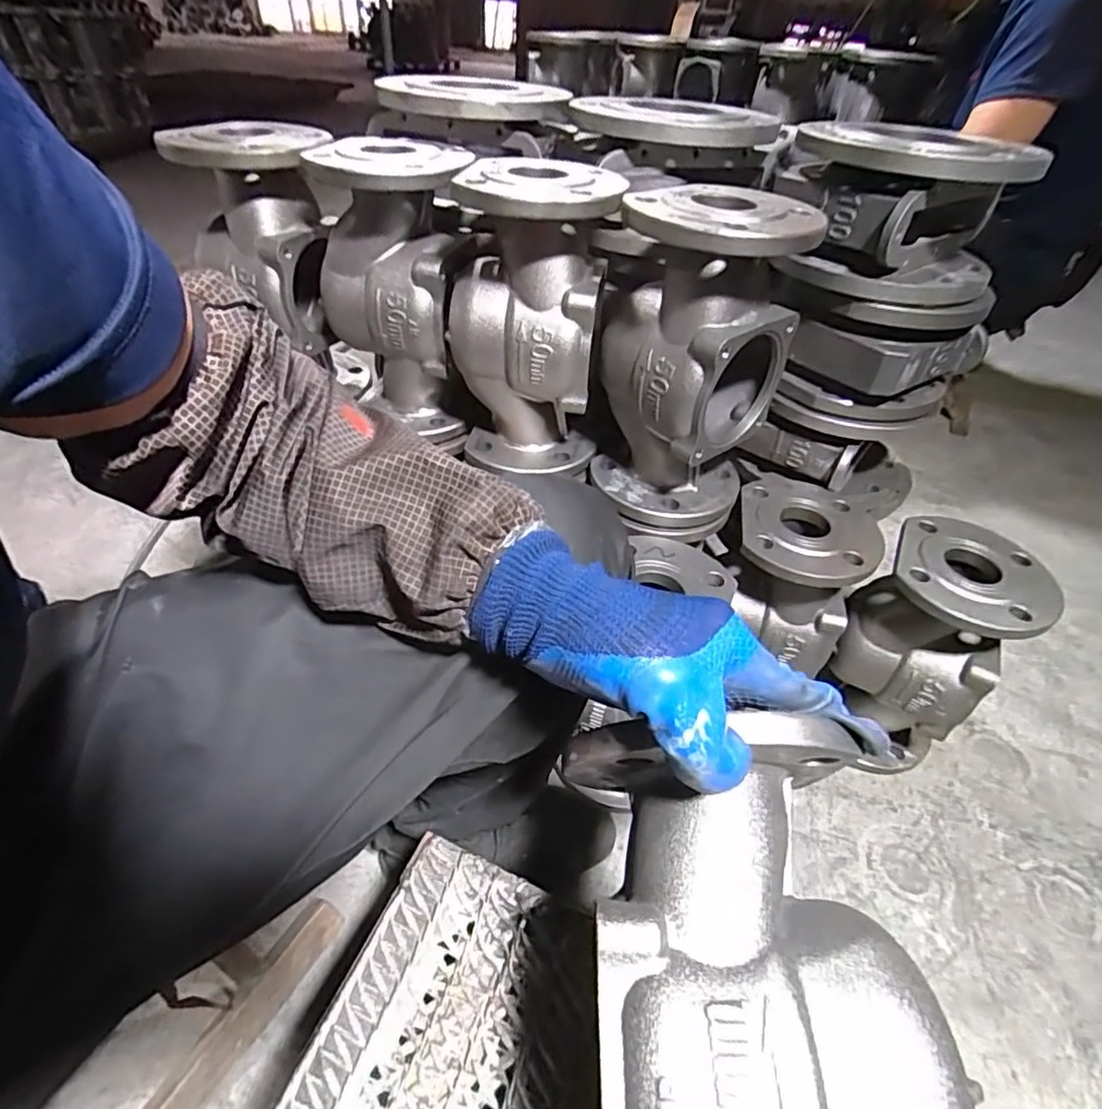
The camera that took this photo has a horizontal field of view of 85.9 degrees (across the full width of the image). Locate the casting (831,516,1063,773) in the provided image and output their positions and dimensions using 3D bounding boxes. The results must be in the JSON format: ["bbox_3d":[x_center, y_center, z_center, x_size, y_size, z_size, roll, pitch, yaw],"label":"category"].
[{"bbox_3d":[0.410,0.111,0.672,0.138,0.267,0.147,-31,53,-32],"label":"casting"}]

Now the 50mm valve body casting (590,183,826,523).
[{"bbox_3d":[0.127,-0.178,0.556,0.161,0.262,0.136,17,44,14],"label":"50mm valve body casting"}]

